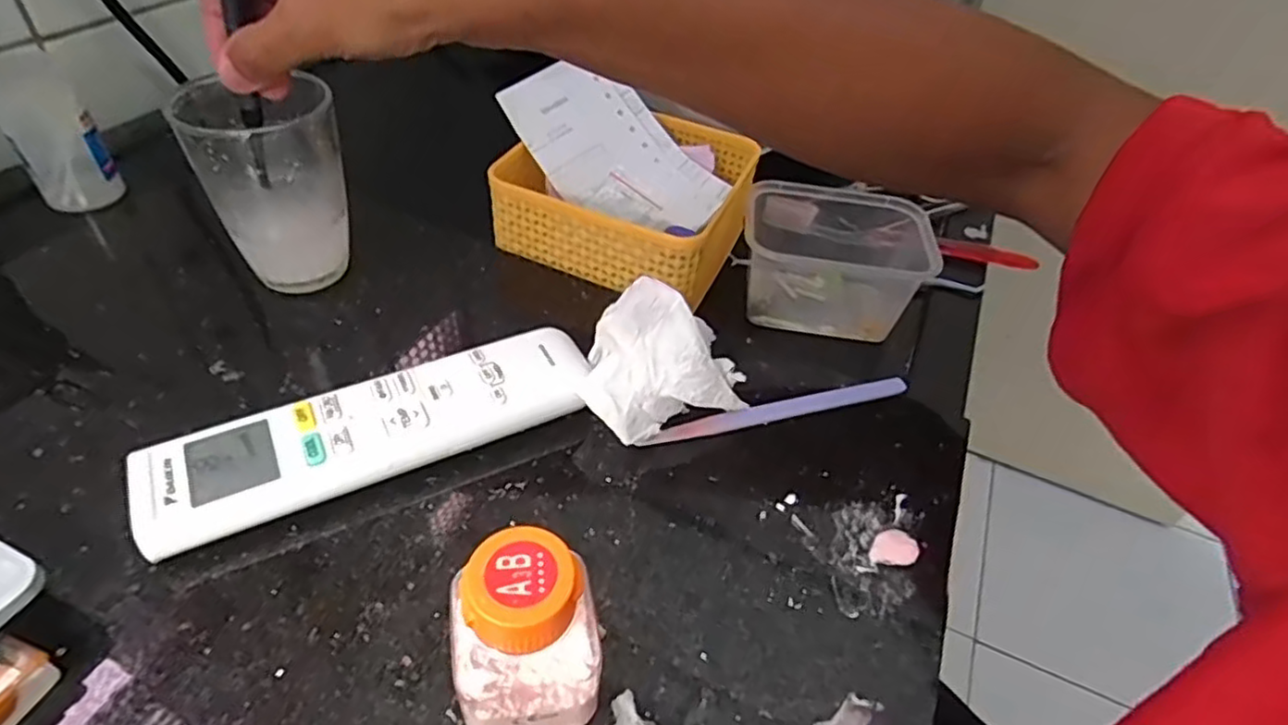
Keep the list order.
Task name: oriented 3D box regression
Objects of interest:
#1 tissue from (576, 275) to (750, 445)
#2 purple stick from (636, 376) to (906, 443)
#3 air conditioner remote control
[{"bbox_3d":[0.005,0.006,0.292,0.065,0.056,0.052,22,46,14],"label":"tissue"},{"bbox_3d":[0.065,0.022,0.322,0.135,0.006,0.012,-9,47,-17],"label":"purple stick"},{"bbox_3d":[-0.107,0.029,0.282,0.173,0.024,0.048,-16,49,-23],"label":"air conditioner remote control"}]

